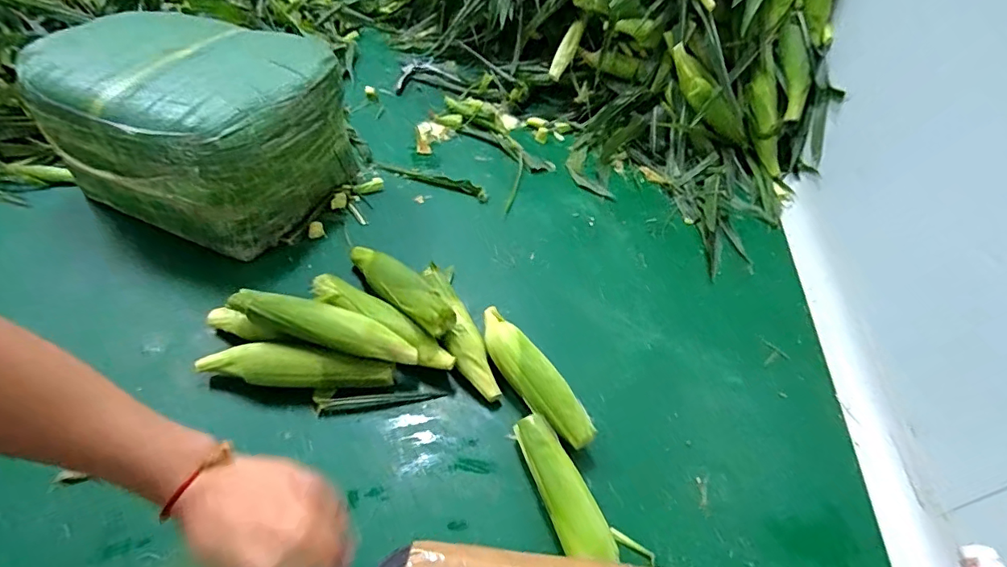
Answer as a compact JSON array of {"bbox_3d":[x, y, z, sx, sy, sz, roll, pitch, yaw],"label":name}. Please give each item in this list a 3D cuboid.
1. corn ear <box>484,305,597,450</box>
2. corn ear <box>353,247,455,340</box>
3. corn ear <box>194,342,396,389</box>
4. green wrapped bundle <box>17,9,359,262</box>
[{"bbox_3d":[0.037,0.133,0.682,0.055,0.064,0.225,-24,55,-25],"label":"corn ear"},{"bbox_3d":[-0.160,-0.001,0.744,0.253,0.048,0.068,38,55,25],"label":"corn ear"},{"bbox_3d":[-0.278,0.121,0.663,0.263,0.058,0.059,7,48,1],"label":"corn ear"},{"bbox_3d":[-0.512,-0.257,0.844,0.405,0.250,0.313,20,50,12],"label":"green wrapped bundle"}]

